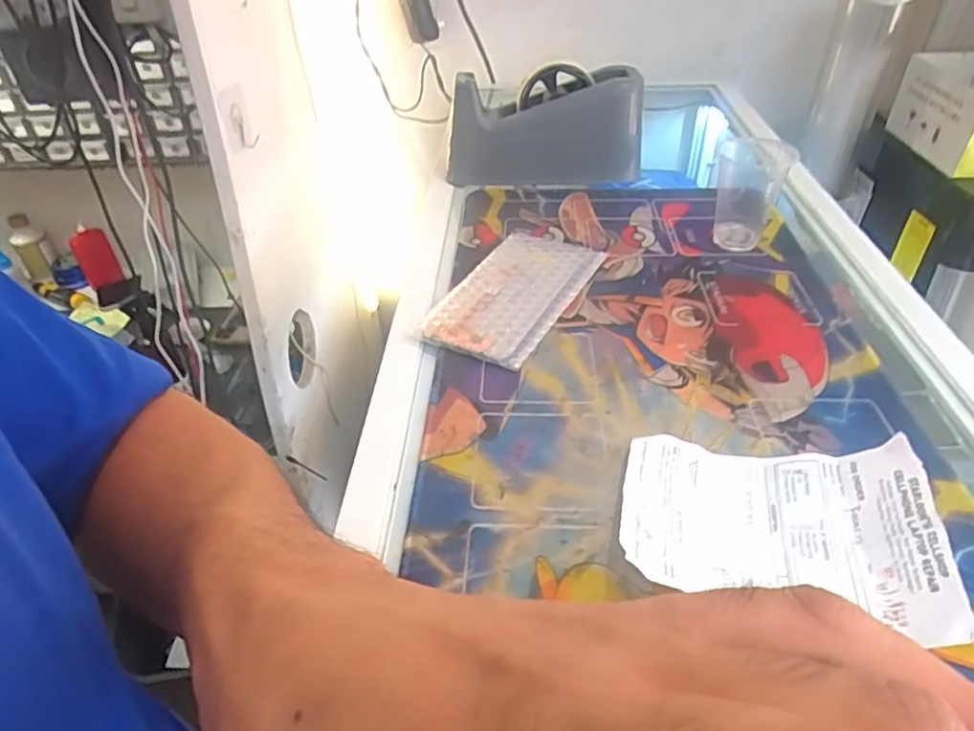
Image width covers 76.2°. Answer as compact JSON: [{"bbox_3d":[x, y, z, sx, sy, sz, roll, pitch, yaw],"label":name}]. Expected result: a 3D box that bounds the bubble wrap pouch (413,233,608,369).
[{"bbox_3d":[0.025,-0.061,0.498,0.089,0.011,0.171,17,42,22],"label":"bubble wrap pouch"}]

